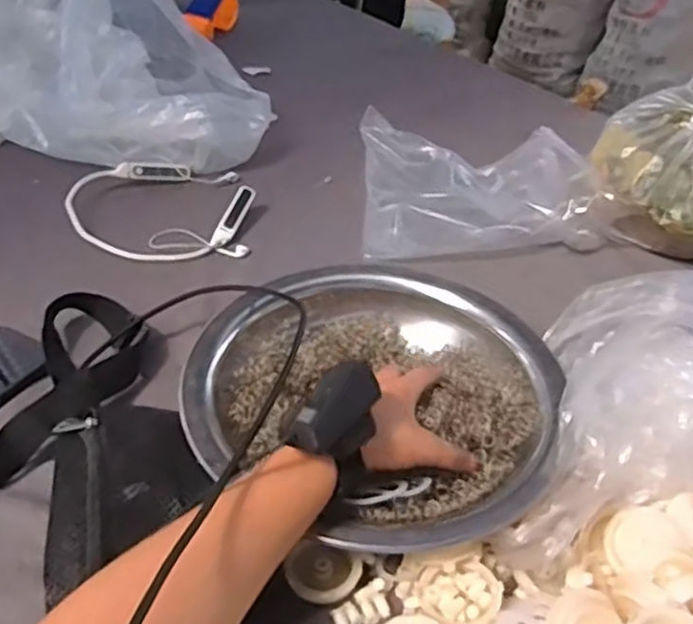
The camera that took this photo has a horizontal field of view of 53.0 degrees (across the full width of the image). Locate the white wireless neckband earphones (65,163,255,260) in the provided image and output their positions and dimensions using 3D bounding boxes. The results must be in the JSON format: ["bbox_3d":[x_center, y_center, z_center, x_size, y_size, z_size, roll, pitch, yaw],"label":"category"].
[{"bbox_3d":[-0.223,-0.136,0.836,0.214,0.028,0.181,-1,38,-8],"label":"white wireless neckband earphones"}]

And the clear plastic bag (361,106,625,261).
[{"bbox_3d":[0.168,-0.157,0.881,0.291,0.093,0.196,1,38,-5],"label":"clear plastic bag"}]

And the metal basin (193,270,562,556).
[{"bbox_3d":[0.022,0.059,0.569,0.287,0.058,0.290,3,38,-2],"label":"metal basin"}]

